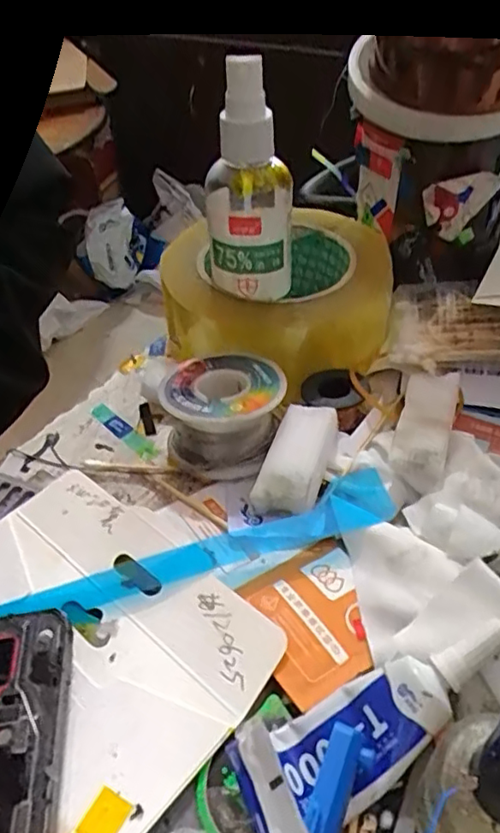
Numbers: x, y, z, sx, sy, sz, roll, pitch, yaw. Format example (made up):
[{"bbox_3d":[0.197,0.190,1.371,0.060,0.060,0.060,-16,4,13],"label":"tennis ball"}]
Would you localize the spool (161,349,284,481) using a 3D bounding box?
[{"bbox_3d":[-0.011,-0.003,0.266,0.047,0.029,0.051,-2,43,1],"label":"spool"}]

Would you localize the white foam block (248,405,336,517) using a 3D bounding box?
[{"bbox_3d":[0.020,0.017,0.248,0.023,0.016,0.054,13,45,16],"label":"white foam block"}]

